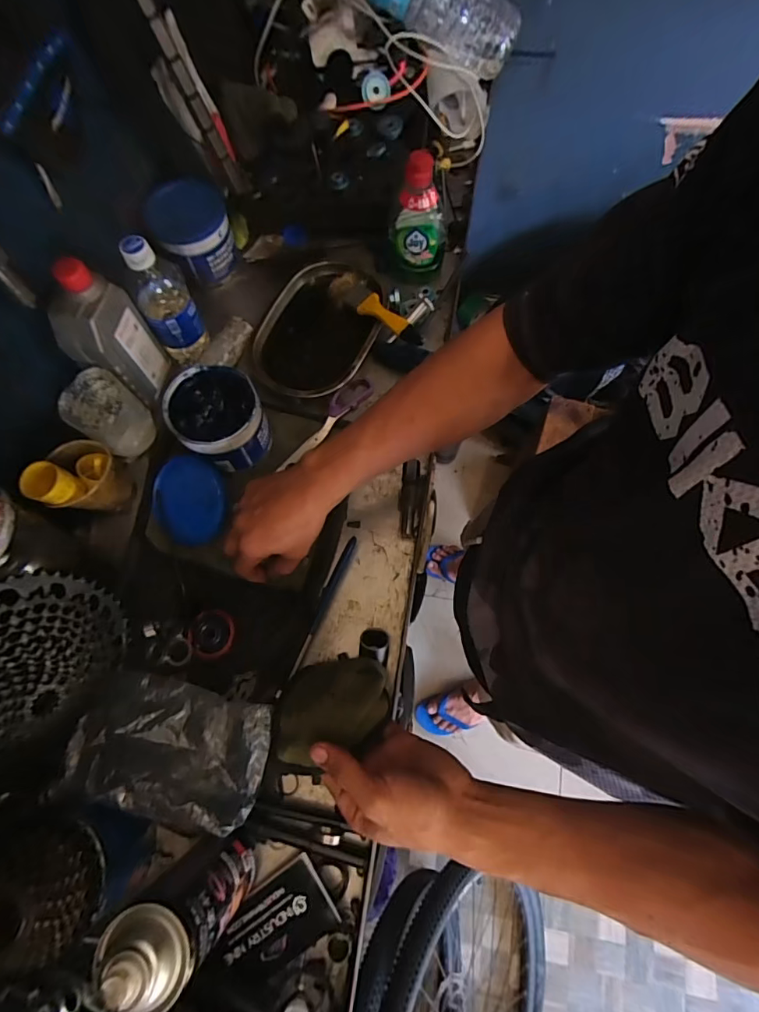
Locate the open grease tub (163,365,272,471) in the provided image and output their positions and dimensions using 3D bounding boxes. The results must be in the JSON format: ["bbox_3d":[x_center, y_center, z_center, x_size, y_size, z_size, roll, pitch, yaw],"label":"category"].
[{"bbox_3d":[-0.184,-0.100,0.539,0.097,0.076,0.102,-29,73,-7],"label":"open grease tub"}]

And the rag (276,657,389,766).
[{"bbox_3d":[-0.042,0.181,0.408,0.101,0.060,0.073,-12,72,-2],"label":"rag"}]

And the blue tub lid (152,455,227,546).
[{"bbox_3d":[-0.224,-0.007,0.536,0.088,0.012,0.097,16,88,3],"label":"blue tub lid"}]

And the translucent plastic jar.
[{"bbox_3d":[-0.313,-0.105,0.540,0.065,0.087,0.069,-1,72,2],"label":"translucent plastic jar"}]

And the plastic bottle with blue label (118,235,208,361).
[{"bbox_3d":[-0.257,-0.246,0.552,0.058,0.155,0.052,-21,72,-5],"label":"plastic bottle with blue label"}]

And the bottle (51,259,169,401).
[{"bbox_3d":[-0.304,-0.192,0.519,0.048,0.159,0.080,14,73,7],"label":"bottle"}]

